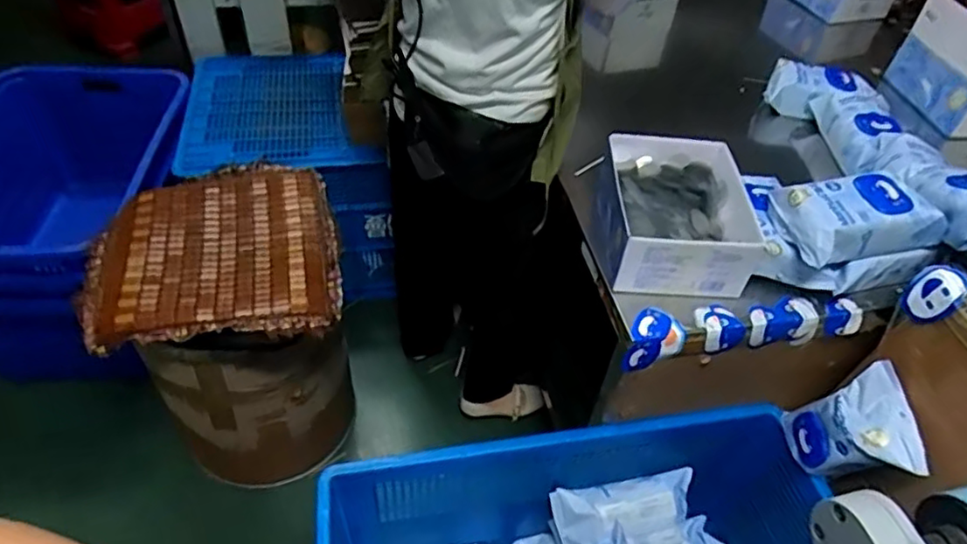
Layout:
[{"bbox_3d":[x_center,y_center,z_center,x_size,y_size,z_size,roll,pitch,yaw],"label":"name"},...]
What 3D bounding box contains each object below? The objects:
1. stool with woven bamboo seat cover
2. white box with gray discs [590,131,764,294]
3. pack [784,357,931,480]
[{"bbox_3d":[-0.492,0.138,1.333,0.409,0.568,0.404,-5,47,-9],"label":"stool with woven bamboo seat cover"},{"bbox_3d":[0.287,-0.094,0.964,0.211,0.095,0.263,2,46,-3],"label":"white box with gray discs"},{"bbox_3d":[0.556,0.246,0.945,0.088,0.180,0.169,-2,47,-7],"label":"pack"}]

